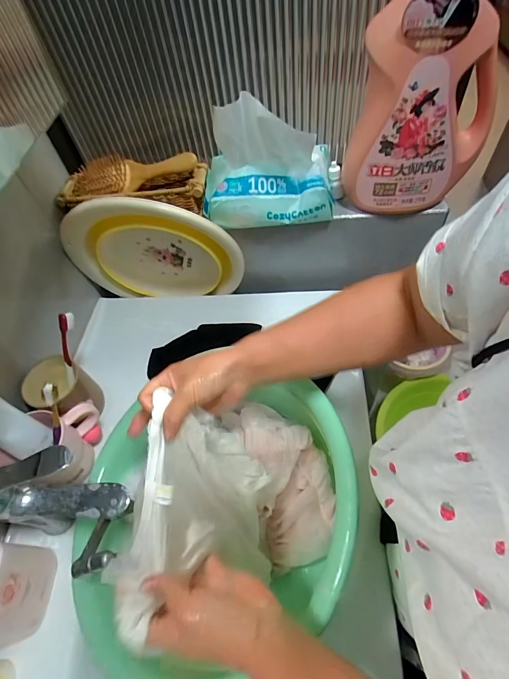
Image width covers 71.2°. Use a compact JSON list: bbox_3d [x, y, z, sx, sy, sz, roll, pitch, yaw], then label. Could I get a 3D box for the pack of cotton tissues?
[{"bbox_3d":[0.015,-0.263,0.526,0.199,0.156,0.103,-1,56,7],"label":"pack of cotton tissues"}]

